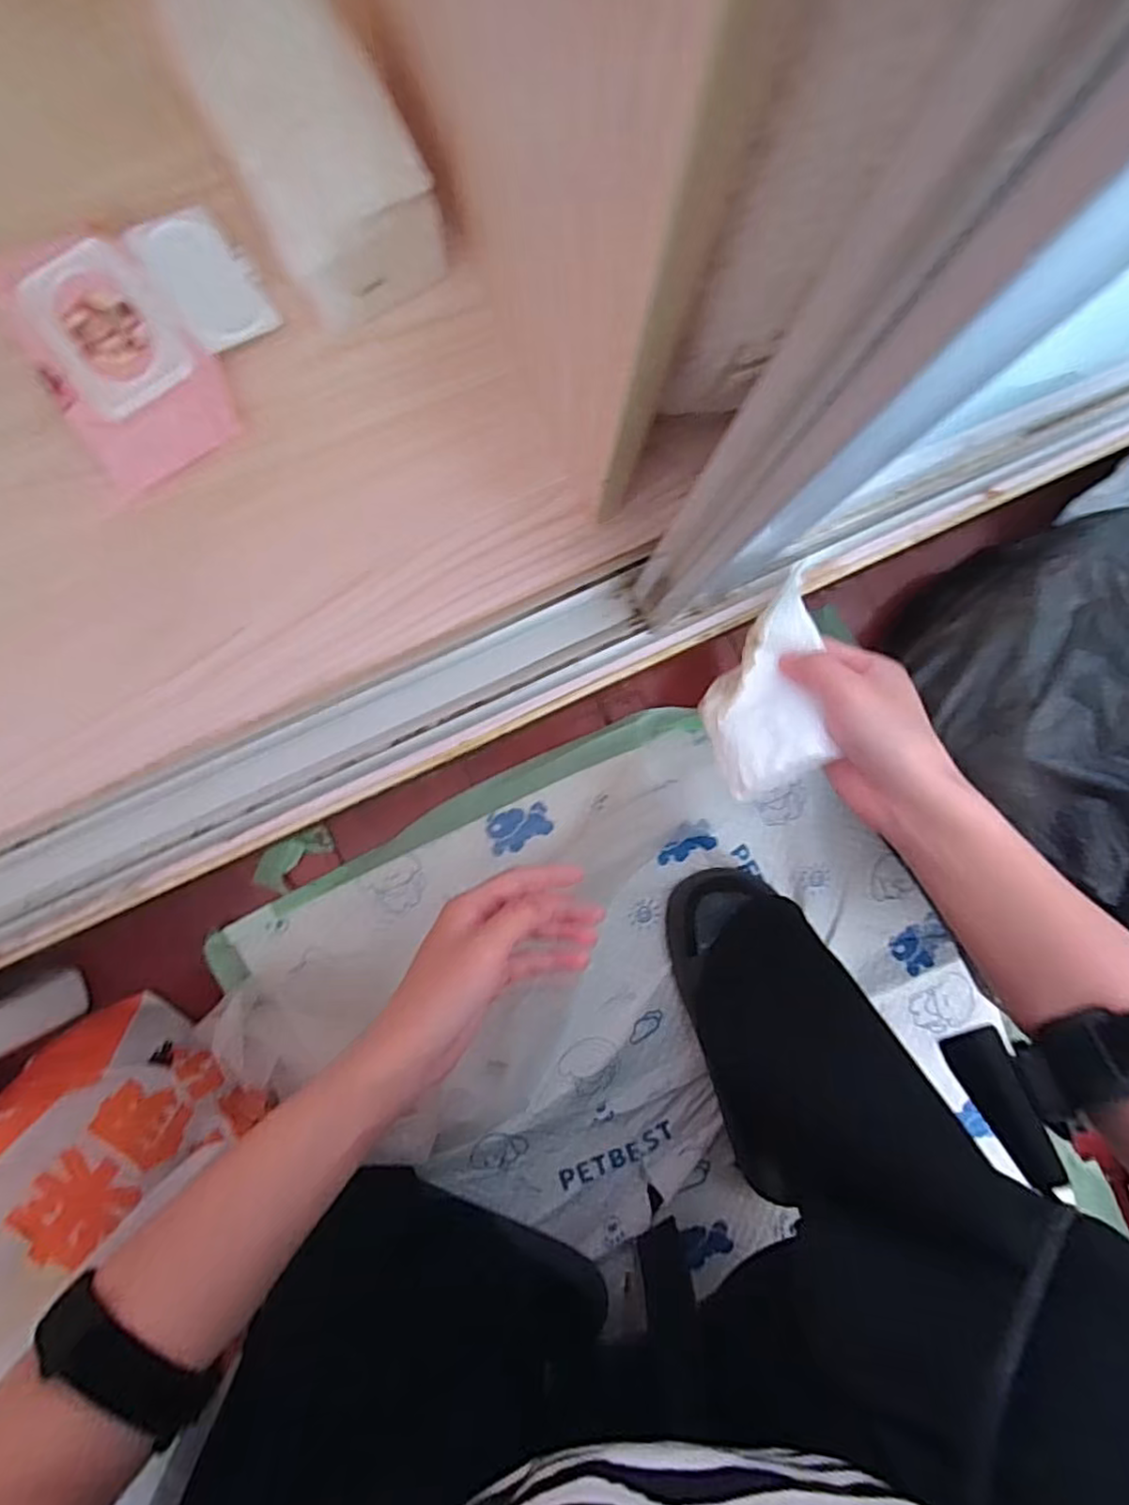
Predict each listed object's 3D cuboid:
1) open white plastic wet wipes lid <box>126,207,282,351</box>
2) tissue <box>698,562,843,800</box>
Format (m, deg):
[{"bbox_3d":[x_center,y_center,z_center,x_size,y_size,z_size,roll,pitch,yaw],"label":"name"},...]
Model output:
[{"bbox_3d":[-0.221,-0.289,0.408,0.055,0.006,0.083,-40,97,-19],"label":"open white plastic wet wipes lid"},{"bbox_3d":[0.118,-0.040,0.383,0.066,0.048,0.128,5,88,-1],"label":"tissue"}]

